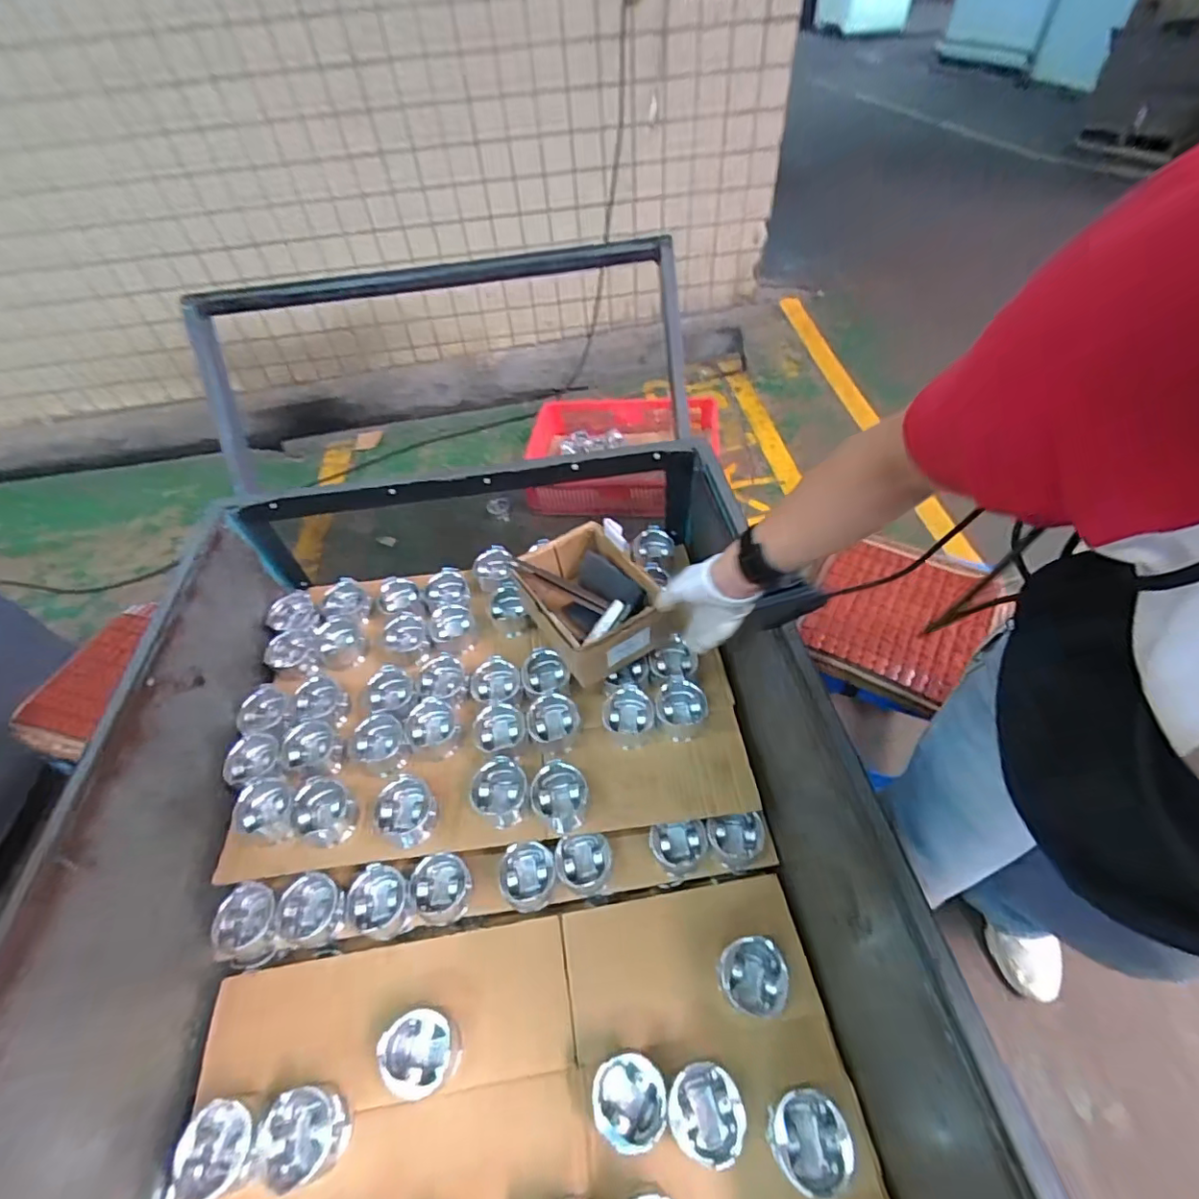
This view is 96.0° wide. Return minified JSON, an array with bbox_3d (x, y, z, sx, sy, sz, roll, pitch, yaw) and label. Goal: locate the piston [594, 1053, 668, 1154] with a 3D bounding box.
[{"bbox_3d":[0.031,0.509,0.548,0.071,0.053,0.071,-1,51,1],"label":"piston"}]

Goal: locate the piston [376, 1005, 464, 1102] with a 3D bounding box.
[{"bbox_3d":[-0.192,0.489,0.582,0.074,0.053,0.076,-7,51,-4],"label":"piston"}]

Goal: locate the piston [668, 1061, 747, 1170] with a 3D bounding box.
[{"bbox_3d":[0.105,0.510,0.539,0.067,0.071,0.073,-1,51,1],"label":"piston"}]

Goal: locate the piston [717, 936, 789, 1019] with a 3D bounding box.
[{"bbox_3d":[0.172,0.425,0.610,0.068,0.071,0.071,-1,51,1],"label":"piston"}]

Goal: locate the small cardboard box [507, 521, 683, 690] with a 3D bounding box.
[{"bbox_3d":[-0.013,0.010,0.780,0.144,0.108,0.204,-26,55,-18],"label":"small cardboard box"}]

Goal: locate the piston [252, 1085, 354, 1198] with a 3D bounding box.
[{"bbox_3d":[-0.298,0.539,0.544,0.077,0.046,0.069,32,59,24],"label":"piston"}]

